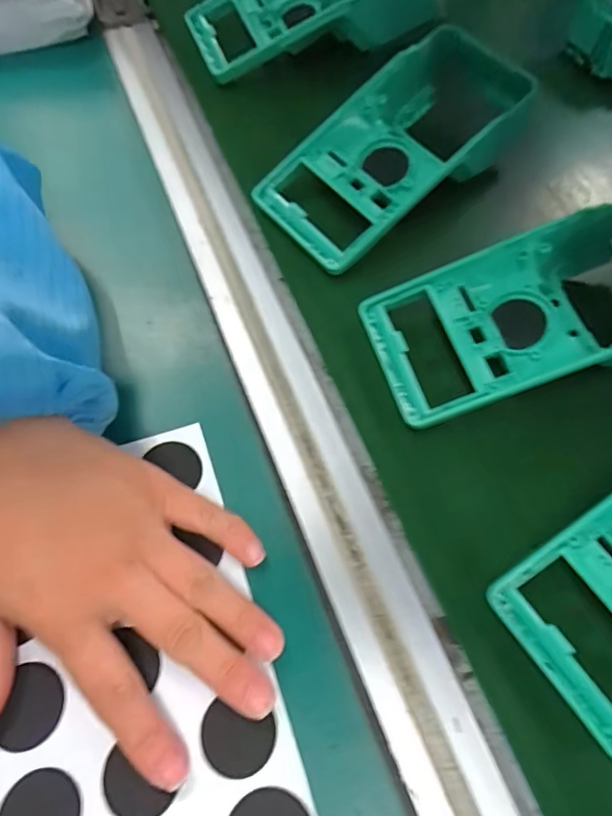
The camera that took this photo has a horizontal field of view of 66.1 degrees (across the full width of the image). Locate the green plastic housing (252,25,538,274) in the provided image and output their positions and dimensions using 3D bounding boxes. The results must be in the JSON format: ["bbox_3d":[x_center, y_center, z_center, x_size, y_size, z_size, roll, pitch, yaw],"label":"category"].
[{"bbox_3d":[0.058,-0.164,0.294,0.175,0.055,0.084,-38,73,-17],"label":"green plastic housing"}]

